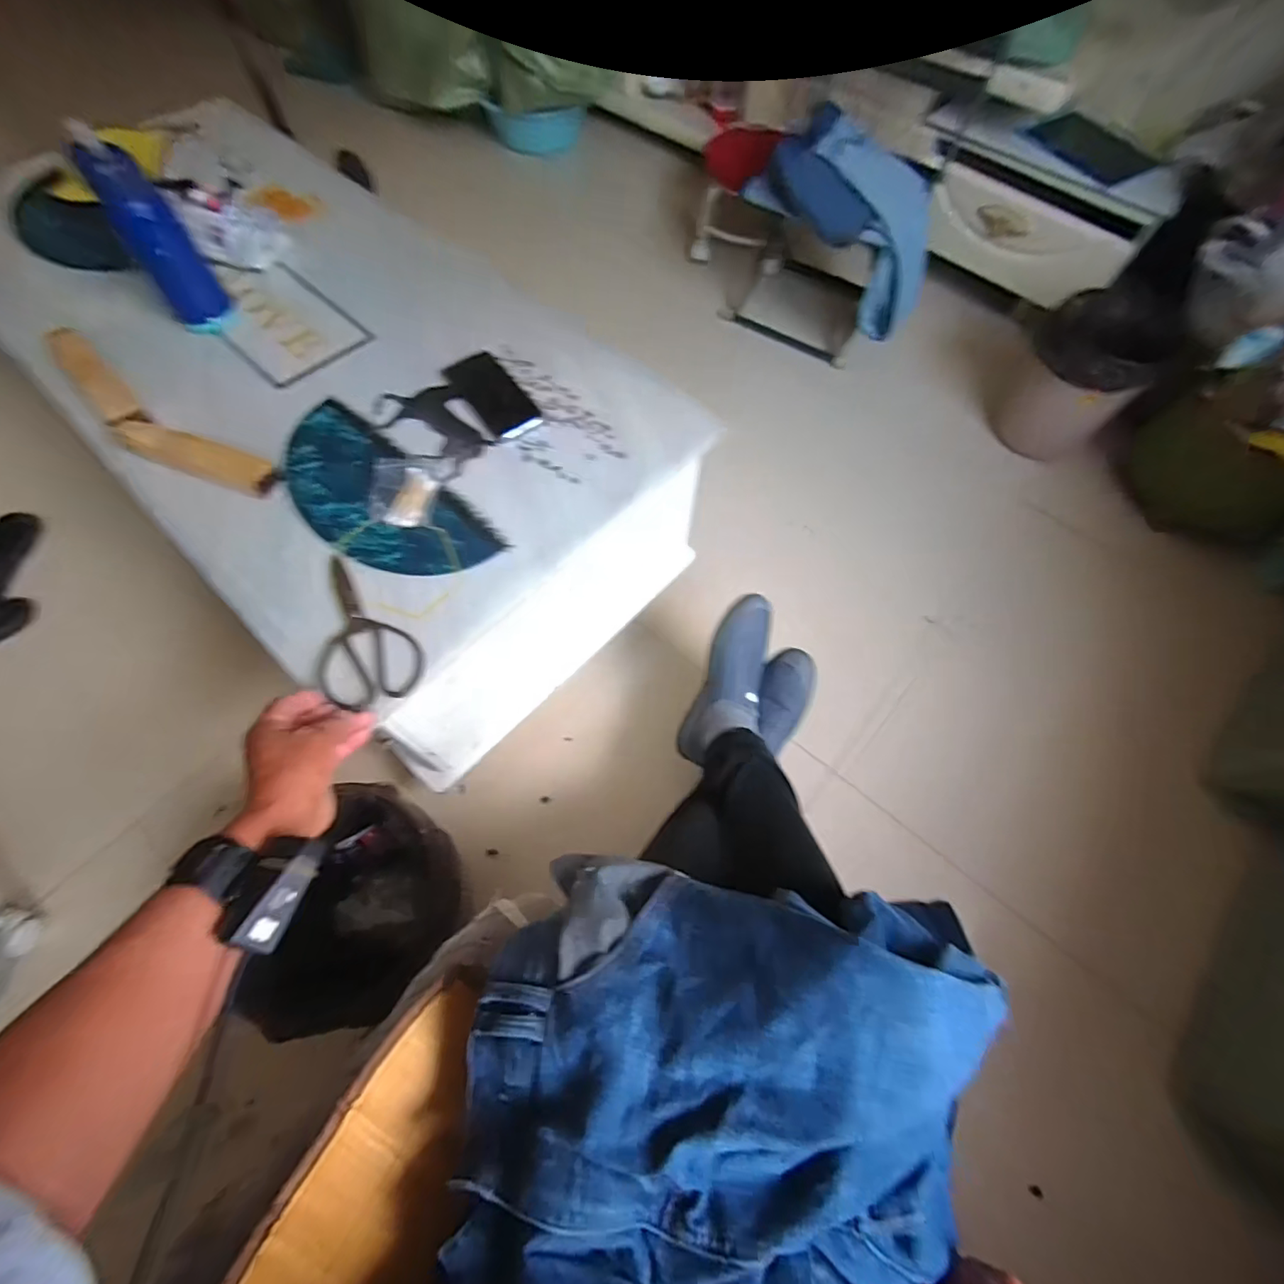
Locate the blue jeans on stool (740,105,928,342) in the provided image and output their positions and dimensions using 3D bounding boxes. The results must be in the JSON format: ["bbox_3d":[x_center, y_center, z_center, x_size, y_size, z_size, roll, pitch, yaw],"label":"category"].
[{"bbox_3d":[0.447,-0.923,1.235,0.421,0.259,0.218,21,65,9],"label":"blue jeans on stool"}]

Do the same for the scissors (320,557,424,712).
[{"bbox_3d":[-0.309,-0.016,0.597,0.094,0.019,0.198,-28,66,-15],"label":"scissors"}]

